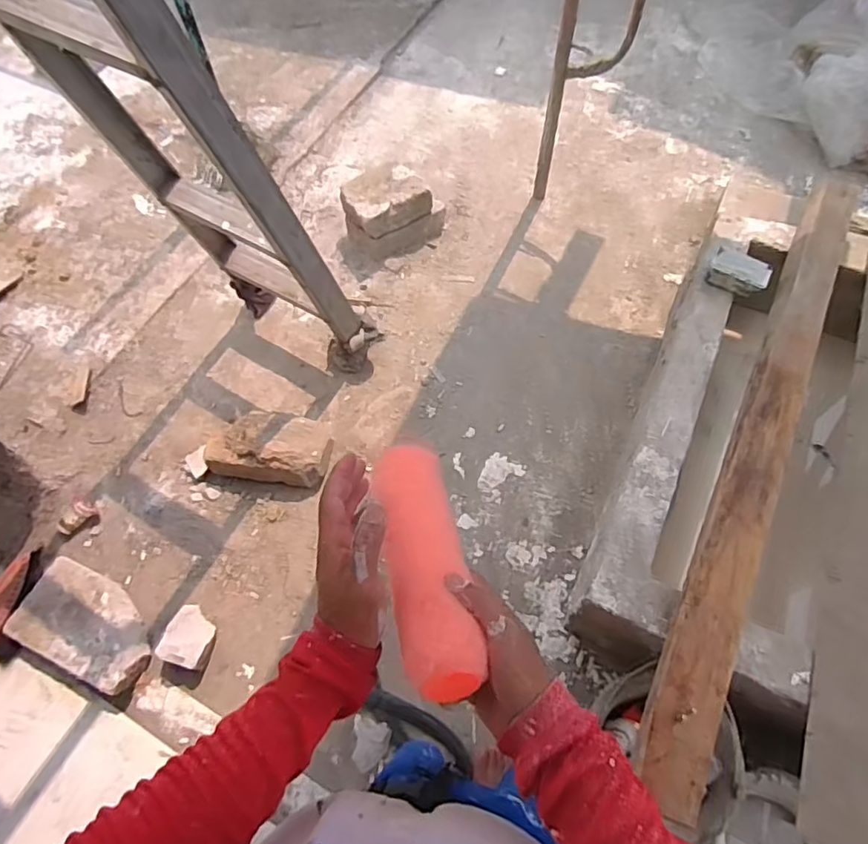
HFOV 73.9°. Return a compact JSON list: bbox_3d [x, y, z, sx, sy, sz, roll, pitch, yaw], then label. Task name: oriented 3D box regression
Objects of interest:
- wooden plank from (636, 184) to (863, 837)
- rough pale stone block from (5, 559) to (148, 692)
[{"bbox_3d":[0.729,-0.030,1.256,0.138,0.050,1.516,23,66,13],"label":"wooden plank"},{"bbox_3d":[-0.809,0.474,1.360,0.309,0.115,0.198,22,64,13],"label":"rough pale stone block"}]

